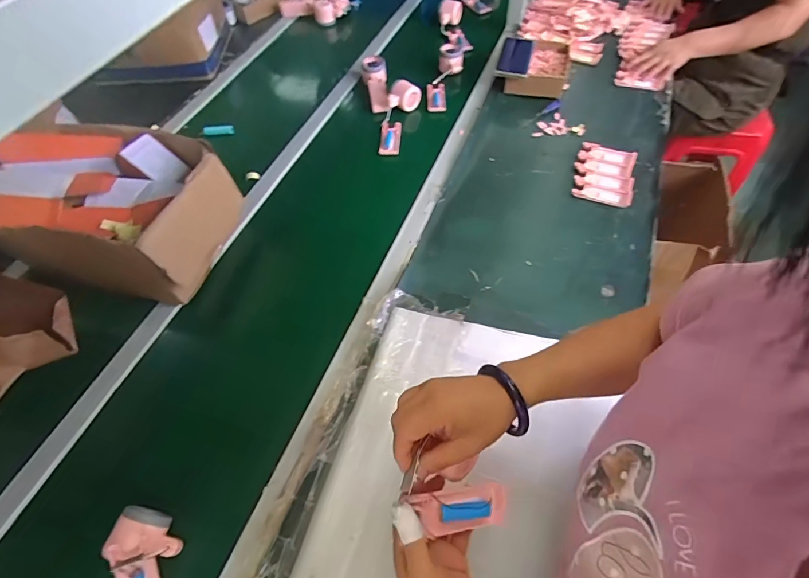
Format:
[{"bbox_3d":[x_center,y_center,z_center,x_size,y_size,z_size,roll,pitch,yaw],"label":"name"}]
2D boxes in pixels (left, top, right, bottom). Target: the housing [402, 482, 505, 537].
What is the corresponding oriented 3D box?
[{"bbox_3d":[0.051,0.204,0.378,0.094,0.026,0.036,4,57,-14],"label":"housing"}]

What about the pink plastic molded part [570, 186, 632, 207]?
[{"bbox_3d":[0.384,-0.182,0.787,0.109,0.007,0.037,11,59,9],"label":"pink plastic molded part"}]

